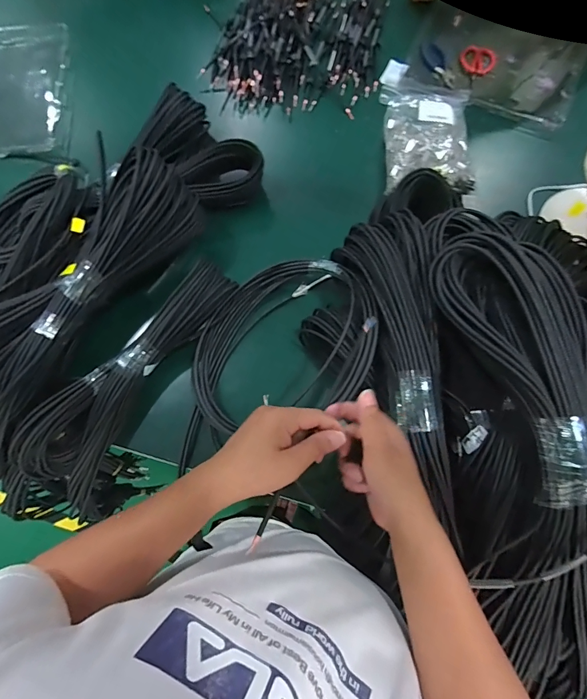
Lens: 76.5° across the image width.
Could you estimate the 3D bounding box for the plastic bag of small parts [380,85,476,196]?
[{"bbox_3d":[0.272,-0.434,0.751,0.167,0.059,0.250,0,75,2],"label":"plastic bag of small parts"}]

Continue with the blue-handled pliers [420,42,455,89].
[{"bbox_3d":[0.326,-0.643,0.842,0.045,0.014,0.125,-24,76,-5],"label":"blue-handled pliers"}]

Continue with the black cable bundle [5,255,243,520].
[{"bbox_3d":[-0.284,0.044,0.632,0.127,0.096,0.467,31,78,9],"label":"black cable bundle"}]

